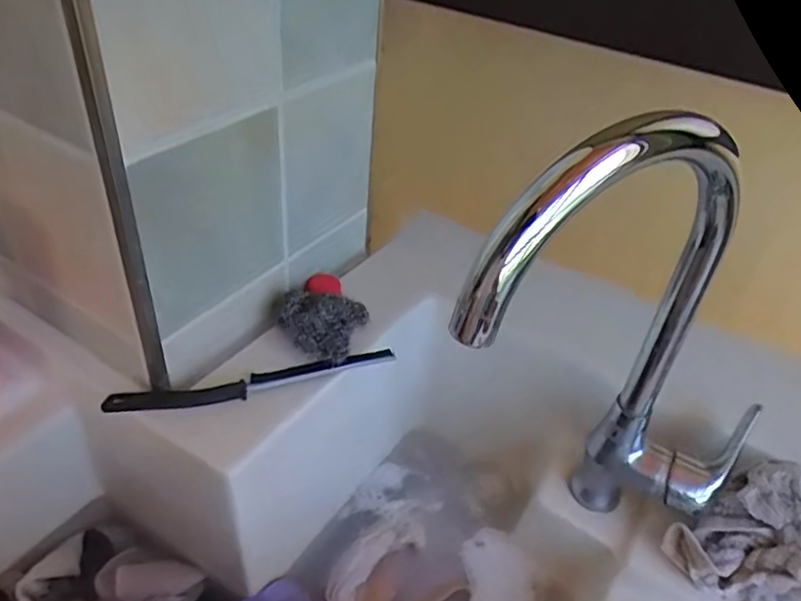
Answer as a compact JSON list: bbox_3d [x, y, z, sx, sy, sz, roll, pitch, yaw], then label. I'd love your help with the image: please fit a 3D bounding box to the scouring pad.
[{"bbox_3d":[-0.066,0.016,0.523,0.060,0.030,0.066,15,40,11],"label":"scouring pad"}]

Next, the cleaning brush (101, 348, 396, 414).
[{"bbox_3d":[-0.111,0.062,0.487,0.217,0.011,0.020,-9,41,-19],"label":"cleaning brush"}]

